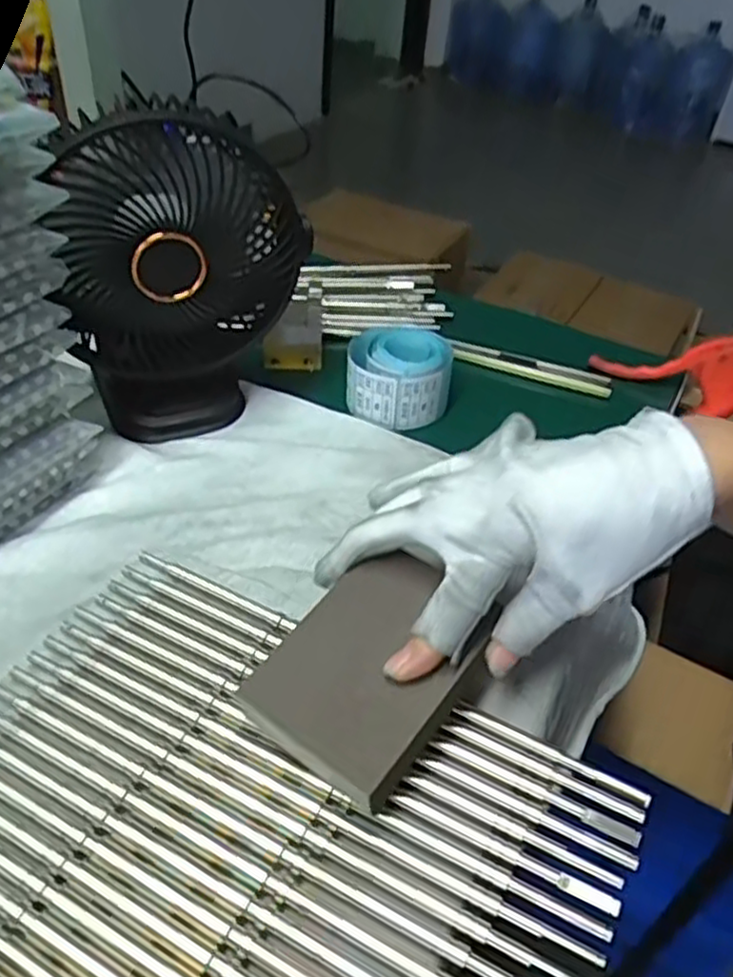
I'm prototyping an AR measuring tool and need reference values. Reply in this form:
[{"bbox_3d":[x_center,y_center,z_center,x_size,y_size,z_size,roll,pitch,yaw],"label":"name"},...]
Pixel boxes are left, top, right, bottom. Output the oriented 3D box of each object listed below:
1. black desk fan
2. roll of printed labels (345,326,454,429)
[{"bbox_3d":[-0.111,-0.129,0.433,0.136,0.187,0.092,-18,46,-22],"label":"black desk fan"},{"bbox_3d":[0.022,-0.076,0.491,0.067,0.036,0.057,5,41,2],"label":"roll of printed labels"}]

